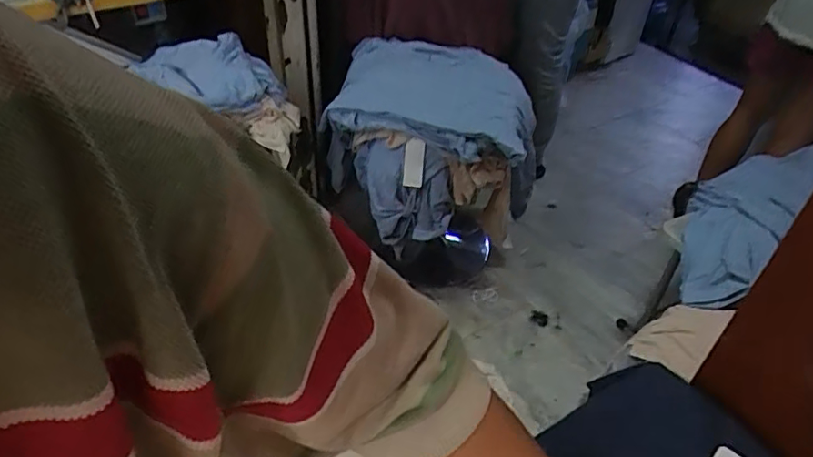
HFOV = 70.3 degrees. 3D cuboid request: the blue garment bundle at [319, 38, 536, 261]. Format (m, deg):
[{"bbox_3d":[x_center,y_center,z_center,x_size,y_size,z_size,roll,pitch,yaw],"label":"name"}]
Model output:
[{"bbox_3d":[0.053,-0.245,1.501,0.493,0.336,0.457,-6,43,-10],"label":"blue garment bundle"}]

